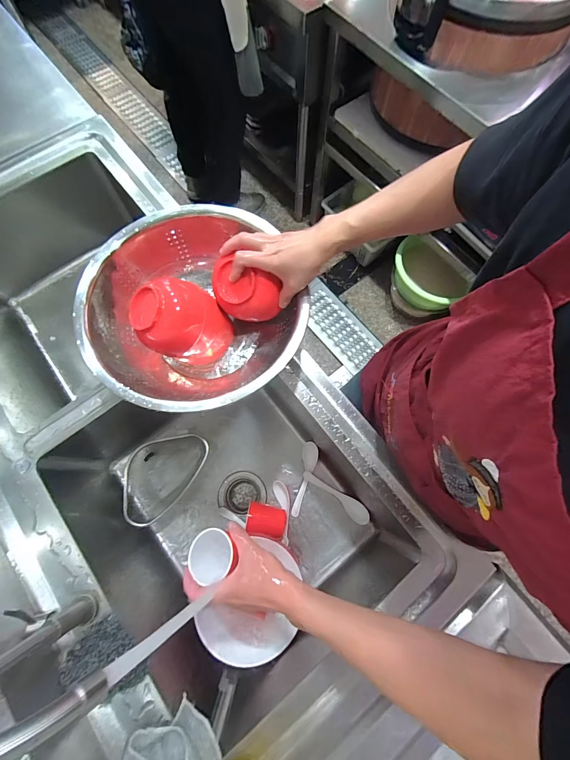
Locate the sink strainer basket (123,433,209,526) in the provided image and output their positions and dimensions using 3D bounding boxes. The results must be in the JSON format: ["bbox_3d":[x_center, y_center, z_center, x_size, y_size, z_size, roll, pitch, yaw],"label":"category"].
[{"bbox_3d":[-0.273,0.206,0.720,0.140,0.081,0.216,42,77,11],"label":"sink strainer basket"}]

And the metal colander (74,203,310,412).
[{"bbox_3d":[-0.140,-0.104,0.526,0.296,0.116,0.326,-29,76,-9],"label":"metal colander"}]

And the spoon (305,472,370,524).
[{"bbox_3d":[0.113,0.261,0.716,0.165,0.029,0.039,33,76,9],"label":"spoon"}]

